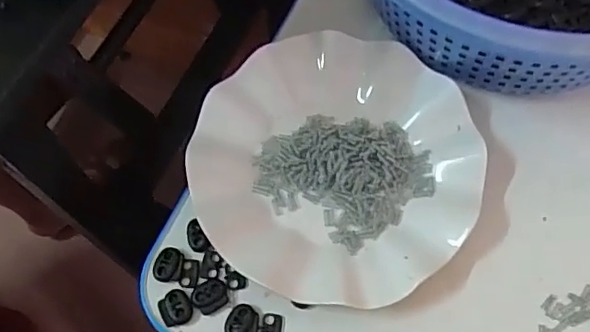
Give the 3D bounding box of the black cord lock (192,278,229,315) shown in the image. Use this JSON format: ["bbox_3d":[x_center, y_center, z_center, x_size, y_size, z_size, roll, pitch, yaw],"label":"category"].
[{"bbox_3d":[-0.051,0.078,0.348,0.021,0.004,0.019,-33,69,-12],"label":"black cord lock"}]

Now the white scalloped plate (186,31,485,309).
[{"bbox_3d":[0.025,-0.003,0.371,0.177,0.023,0.176,13,68,8],"label":"white scalloped plate"}]

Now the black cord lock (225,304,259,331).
[{"bbox_3d":[-0.031,0.093,0.342,0.019,0.004,0.021,6,67,4],"label":"black cord lock"}]

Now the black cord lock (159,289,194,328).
[{"bbox_3d":[-0.072,0.085,0.346,0.020,0.004,0.020,-34,70,-12],"label":"black cord lock"}]

